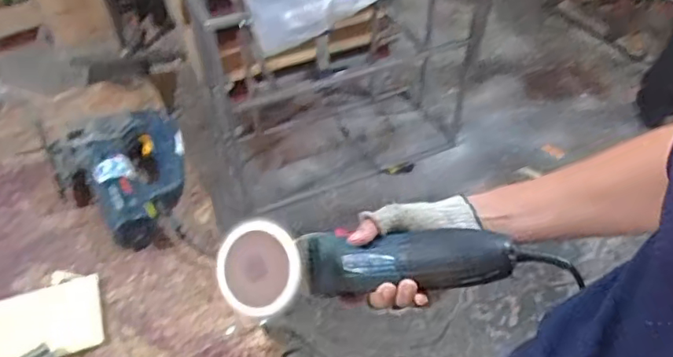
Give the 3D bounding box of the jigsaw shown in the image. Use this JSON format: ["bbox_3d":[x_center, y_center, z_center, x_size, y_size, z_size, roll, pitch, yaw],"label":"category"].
[{"bbox_3d":[-0.306,-0.008,0.833,0.193,0.081,0.222,-29,53,-24],"label":"jigsaw"}]

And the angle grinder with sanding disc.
[{"bbox_3d":[0.021,0.085,0.533,0.263,0.080,0.072,-5,42,7],"label":"angle grinder with sanding disc"}]

